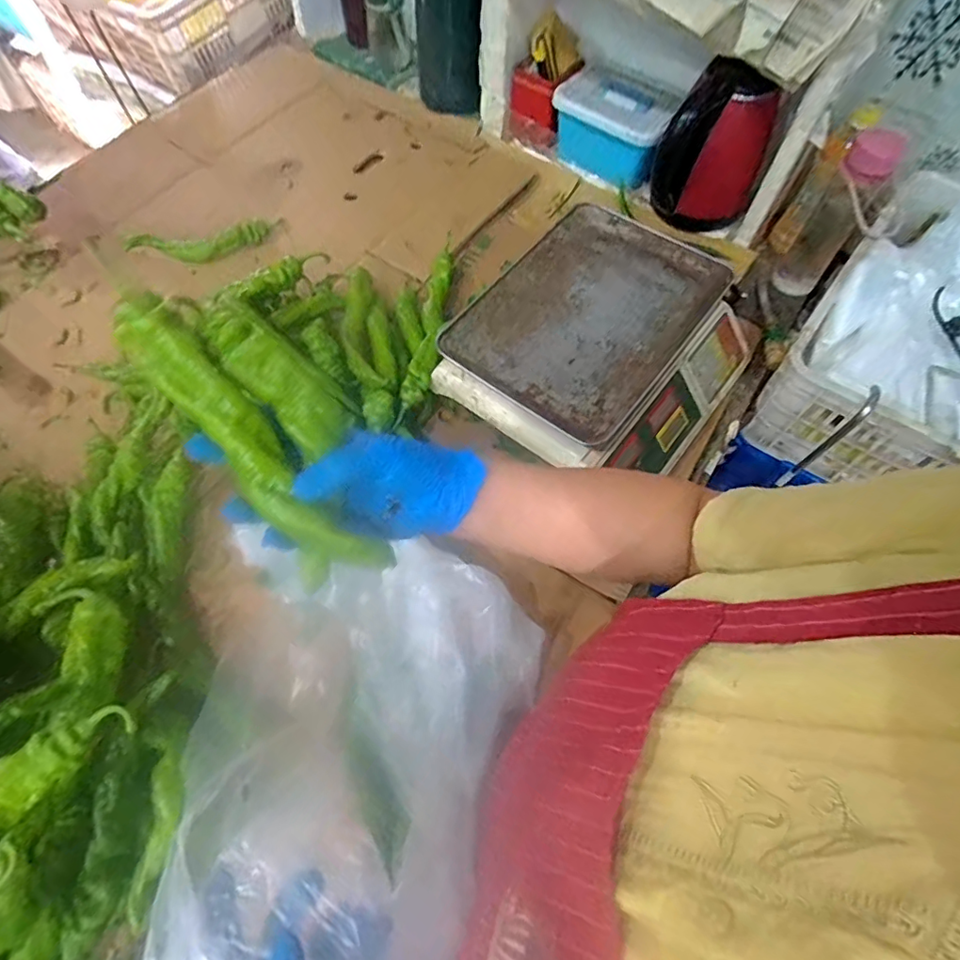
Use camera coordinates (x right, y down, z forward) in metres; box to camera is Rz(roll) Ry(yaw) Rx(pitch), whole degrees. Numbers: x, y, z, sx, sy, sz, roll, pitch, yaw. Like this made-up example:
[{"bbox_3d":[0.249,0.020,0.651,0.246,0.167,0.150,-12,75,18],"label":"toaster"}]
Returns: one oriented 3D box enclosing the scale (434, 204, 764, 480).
[{"bbox_3d":[0.155,-0.167,0.683,0.305,0.097,0.320,36,69,15],"label":"scale"}]

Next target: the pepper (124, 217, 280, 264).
[{"bbox_3d":[-0.427,-0.375,0.837,0.229,0.035,0.052,-16,65,-8],"label":"pepper"}]

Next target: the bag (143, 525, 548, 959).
[{"bbox_3d":[-0.087,0.196,0.441,0.211,0.216,0.330,23,66,10],"label":"bag"}]

